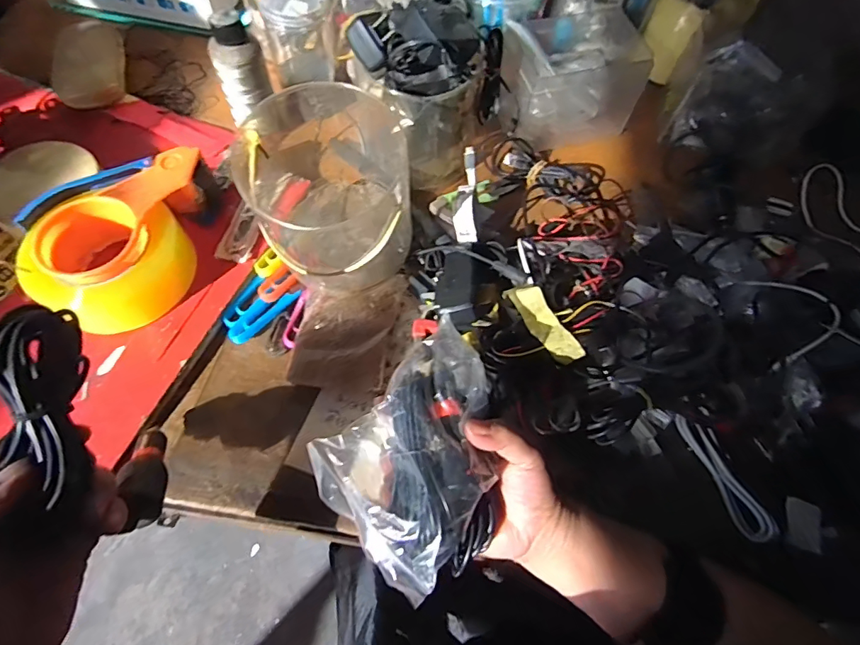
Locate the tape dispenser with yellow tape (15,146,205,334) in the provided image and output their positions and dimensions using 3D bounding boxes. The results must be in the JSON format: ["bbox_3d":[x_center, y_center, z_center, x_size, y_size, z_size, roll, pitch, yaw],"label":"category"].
[{"bbox_3d":[-0.253,-0.067,0.403,0.162,0.059,0.116,-34,71,-18],"label":"tape dispenser with yellow tape"}]

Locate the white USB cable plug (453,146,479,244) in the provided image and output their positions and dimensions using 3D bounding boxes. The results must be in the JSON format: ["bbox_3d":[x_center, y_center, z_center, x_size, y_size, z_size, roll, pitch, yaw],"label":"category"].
[{"bbox_3d":[0.037,-0.123,0.441,0.022,0.024,0.090,5,77,-2],"label":"white USB cable plug"}]

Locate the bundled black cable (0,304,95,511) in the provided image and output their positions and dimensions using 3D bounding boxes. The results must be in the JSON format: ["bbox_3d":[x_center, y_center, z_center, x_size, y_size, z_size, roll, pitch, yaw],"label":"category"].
[{"bbox_3d":[-0.188,0.038,0.225,0.025,0.033,0.089,-11,84,-9],"label":"bundled black cable"}]

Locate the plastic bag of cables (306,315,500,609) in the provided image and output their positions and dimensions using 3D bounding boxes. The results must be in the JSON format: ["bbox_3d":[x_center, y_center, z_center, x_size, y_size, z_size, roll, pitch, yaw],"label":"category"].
[{"bbox_3d":[0.003,0.082,0.286,0.125,0.045,0.109,-40,73,-20],"label":"plastic bag of cables"}]

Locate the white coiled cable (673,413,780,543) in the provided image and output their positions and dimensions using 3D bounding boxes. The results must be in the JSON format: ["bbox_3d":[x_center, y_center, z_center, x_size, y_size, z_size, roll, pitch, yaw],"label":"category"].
[{"bbox_3d":[0.232,0.119,0.370,0.022,0.007,0.103,-35,63,26],"label":"white coiled cable"}]

